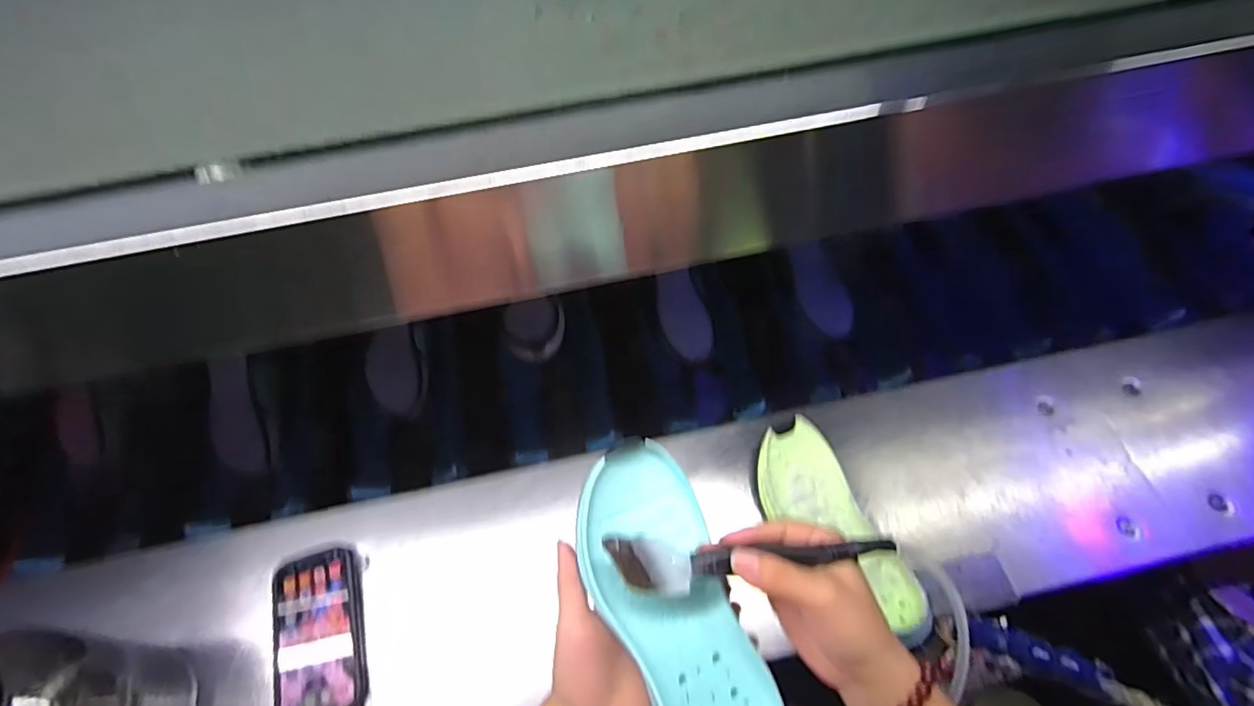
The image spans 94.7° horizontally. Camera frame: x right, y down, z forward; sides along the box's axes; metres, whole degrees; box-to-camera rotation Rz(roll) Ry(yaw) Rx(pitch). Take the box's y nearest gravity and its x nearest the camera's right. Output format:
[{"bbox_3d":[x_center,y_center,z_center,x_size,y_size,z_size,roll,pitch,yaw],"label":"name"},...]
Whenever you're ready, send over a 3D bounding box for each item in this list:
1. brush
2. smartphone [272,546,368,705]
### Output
[{"bbox_3d":[0.071,0.125,0.343,0.164,0.022,0.030,-4,58,6],"label":"brush"},{"bbox_3d":[-0.303,0.273,0.567,0.082,0.010,0.150,-12,61,-10],"label":"smartphone"}]

